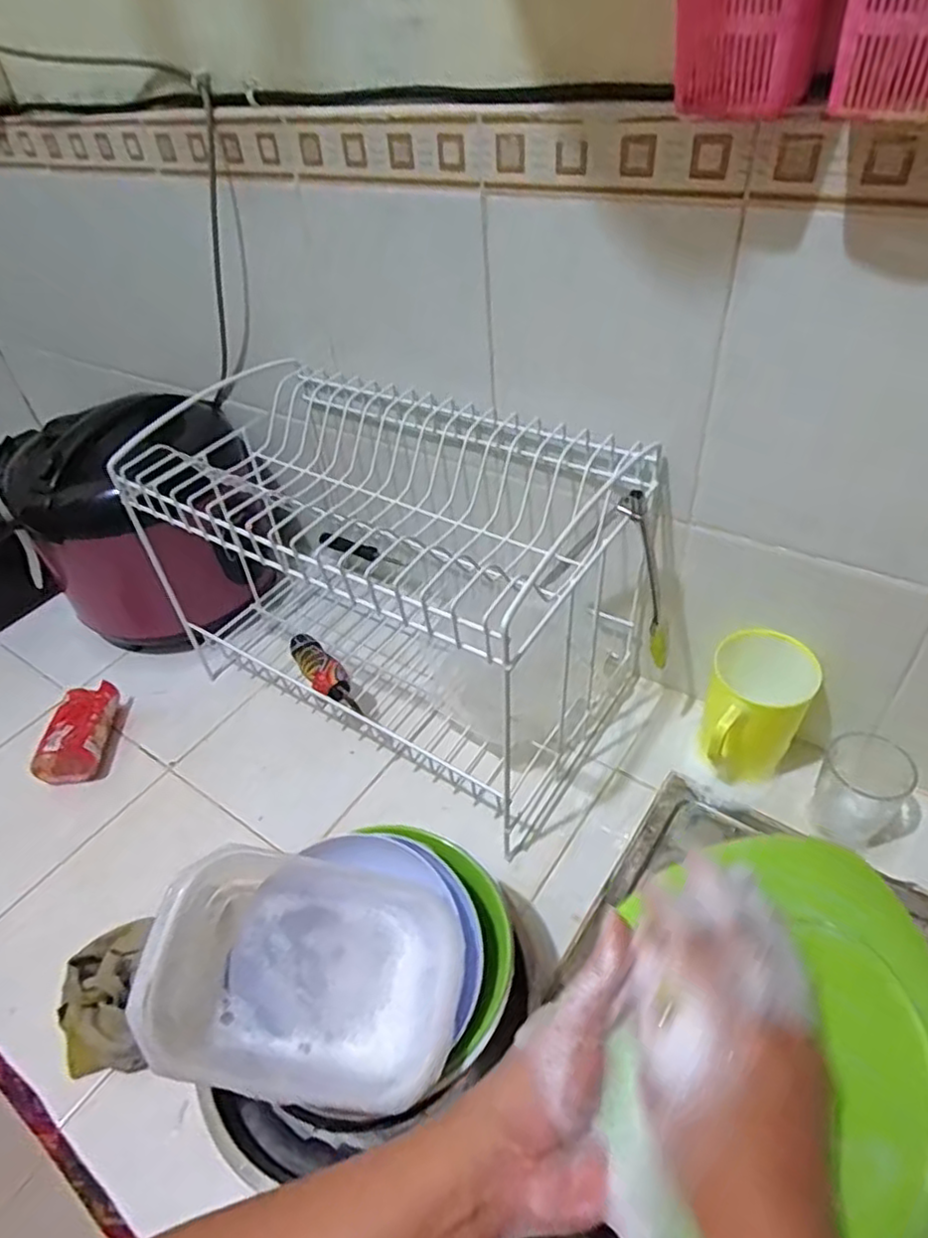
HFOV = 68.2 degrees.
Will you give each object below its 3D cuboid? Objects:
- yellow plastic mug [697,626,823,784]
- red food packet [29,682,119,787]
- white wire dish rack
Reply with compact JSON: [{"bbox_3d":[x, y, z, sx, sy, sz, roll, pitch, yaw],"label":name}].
[{"bbox_3d":[0.261,0.095,0.627,0.081,0.137,0.106,18,48,24],"label":"yellow plastic mug"},{"bbox_3d":[-0.417,0.122,0.747,0.059,0.056,0.104,-5,43,2],"label":"red food packet"},{"bbox_3d":[-0.073,-0.043,0.702,0.453,0.297,0.246,21,49,26],"label":"white wire dish rack"}]

